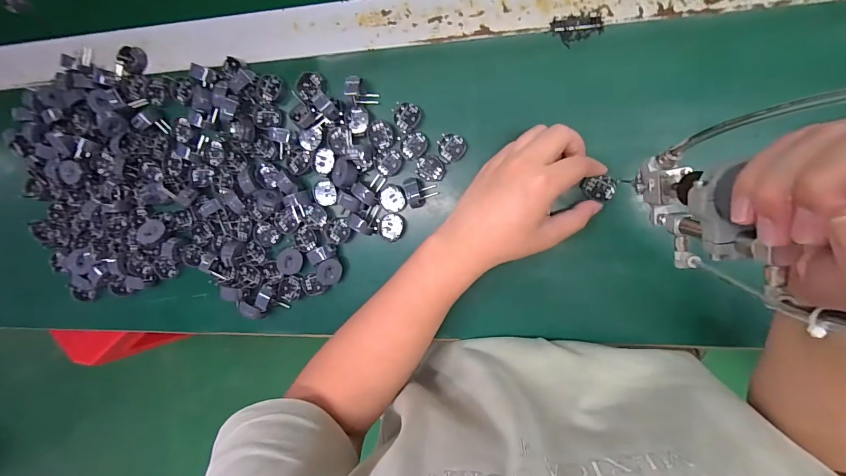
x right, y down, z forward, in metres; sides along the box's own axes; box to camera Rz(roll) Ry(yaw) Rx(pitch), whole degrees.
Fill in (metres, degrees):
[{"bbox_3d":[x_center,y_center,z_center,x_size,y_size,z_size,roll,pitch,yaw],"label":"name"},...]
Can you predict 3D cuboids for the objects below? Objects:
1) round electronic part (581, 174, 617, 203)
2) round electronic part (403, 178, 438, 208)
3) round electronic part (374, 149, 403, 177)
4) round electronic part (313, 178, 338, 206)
[{"bbox_3d":[0.162,-0.045,0.349,0.030,0.005,0.023,3,95,8],"label":"round electronic part"},{"bbox_3d":[-0.002,-0.046,0.374,0.027,0.020,0.028,-12,94,11],"label":"round electronic part"},{"bbox_3d":[-0.034,-0.075,0.379,0.027,0.006,0.025,1,97,10],"label":"round electronic part"},{"bbox_3d":[-0.101,-0.047,0.393,0.026,0.007,0.028,1,97,10],"label":"round electronic part"}]

